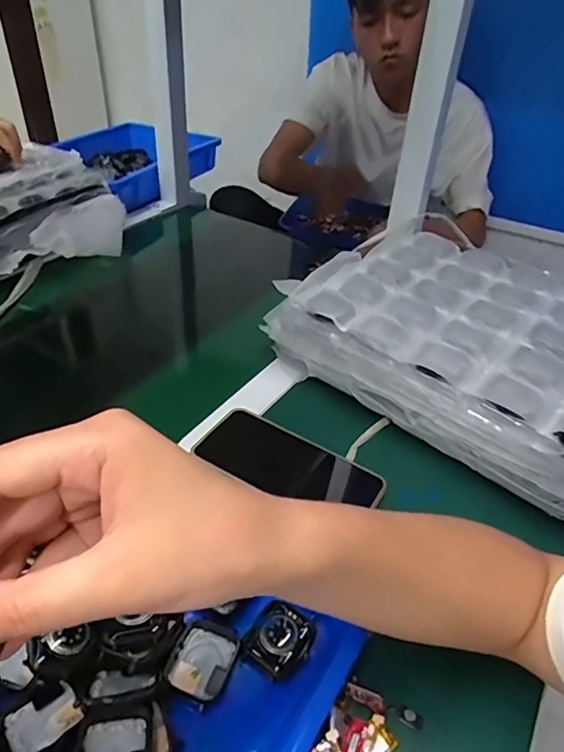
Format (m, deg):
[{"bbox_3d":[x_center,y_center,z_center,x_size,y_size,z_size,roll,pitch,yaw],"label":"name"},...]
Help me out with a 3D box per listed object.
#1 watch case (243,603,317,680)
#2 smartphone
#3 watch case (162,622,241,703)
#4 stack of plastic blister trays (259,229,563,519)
[{"bbox_3d":[-0.001,0.161,0.323,0.035,0.013,0.036,23,42,23],"label":"watch case"},{"bbox_3d":[0.004,0.080,0.459,0.155,0.015,0.073,25,41,22],"label":"smartphone"},{"bbox_3d":[-0.048,0.171,0.317,0.036,0.007,0.041,17,39,16],"label":"watch case"},{"bbox_3d":[0.192,-0.040,0.547,0.347,0.078,0.253,31,45,31],"label":"stack of plastic blister trays"}]

